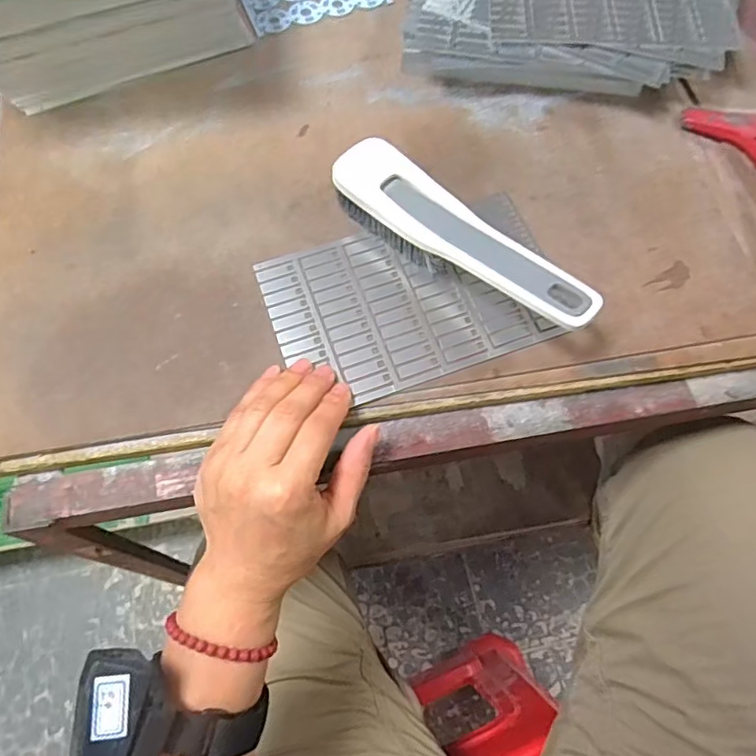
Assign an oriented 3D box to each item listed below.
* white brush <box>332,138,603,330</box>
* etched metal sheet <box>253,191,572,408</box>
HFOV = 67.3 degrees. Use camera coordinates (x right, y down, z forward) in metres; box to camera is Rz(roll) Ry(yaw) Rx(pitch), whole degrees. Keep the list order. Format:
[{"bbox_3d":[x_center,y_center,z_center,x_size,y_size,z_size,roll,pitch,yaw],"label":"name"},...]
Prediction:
[{"bbox_3d":[0.048,-0.084,0.372,0.052,0.042,0.196,-41,72,-16],"label":"white brush"},{"bbox_3d":[0.024,-0.054,0.382,0.187,0.005,0.120,-18,66,-8],"label":"etched metal sheet"}]

